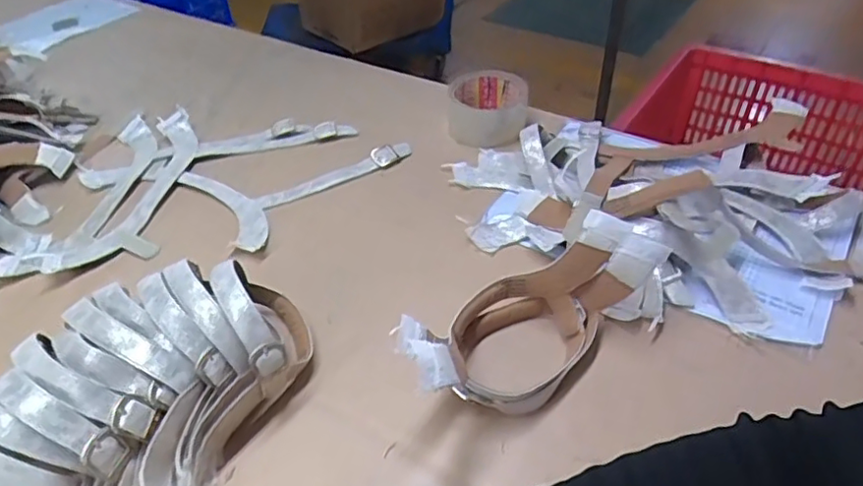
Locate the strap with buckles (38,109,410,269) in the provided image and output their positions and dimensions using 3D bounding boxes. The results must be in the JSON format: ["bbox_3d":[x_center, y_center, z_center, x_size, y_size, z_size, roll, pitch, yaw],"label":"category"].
[{"bbox_3d":[-0.202,-0.076,0.655,0.339,0.015,0.247,-7,42,-6],"label":"strap with buckles"}]

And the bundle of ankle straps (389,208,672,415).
[{"bbox_3d":[0.063,0.055,0.438,0.197,0.094,0.088,-29,48,-27],"label":"bundle of ankle straps"}]

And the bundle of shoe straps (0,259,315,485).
[{"bbox_3d":[-0.198,0.109,0.396,0.152,0.083,0.284,18,45,21],"label":"bundle of shoe straps"}]

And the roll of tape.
[{"bbox_3d":[0.067,-0.156,0.701,0.094,0.047,0.090,0,42,2],"label":"roll of tape"}]

